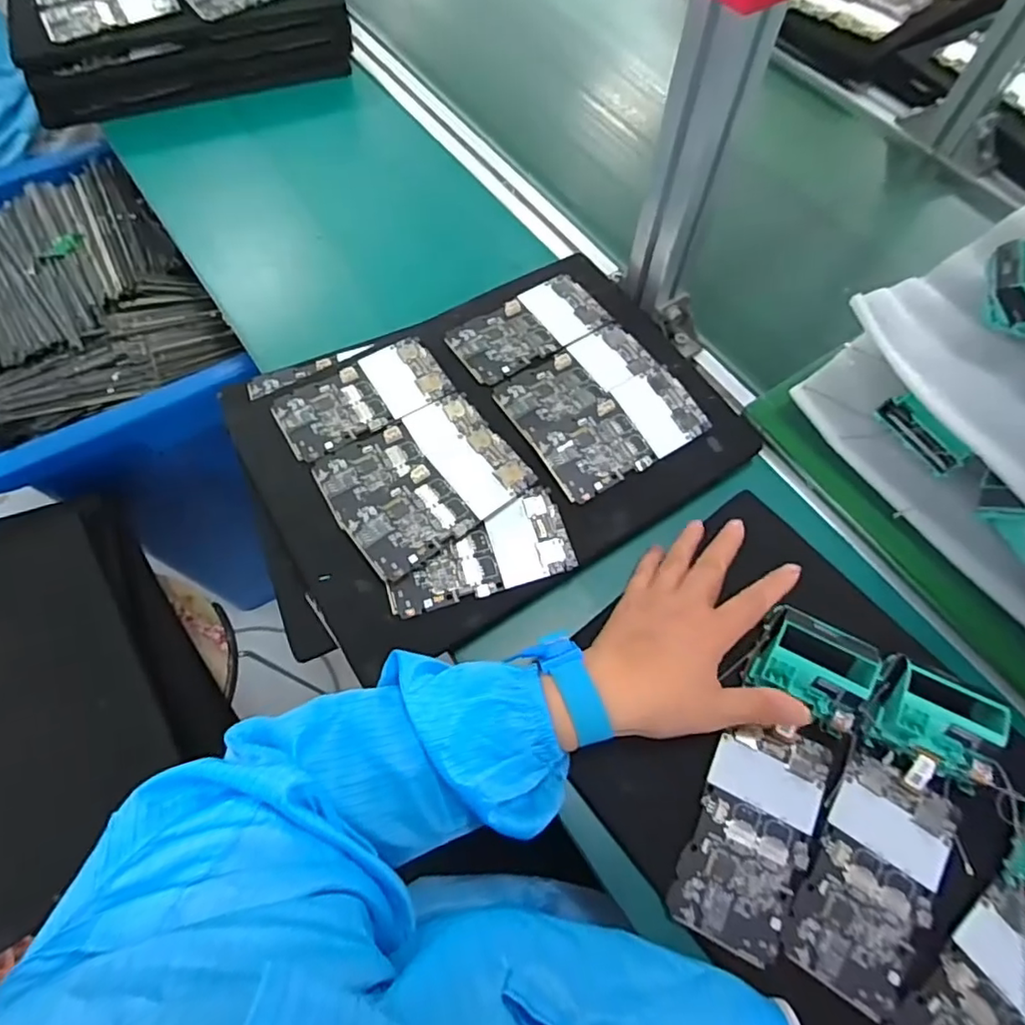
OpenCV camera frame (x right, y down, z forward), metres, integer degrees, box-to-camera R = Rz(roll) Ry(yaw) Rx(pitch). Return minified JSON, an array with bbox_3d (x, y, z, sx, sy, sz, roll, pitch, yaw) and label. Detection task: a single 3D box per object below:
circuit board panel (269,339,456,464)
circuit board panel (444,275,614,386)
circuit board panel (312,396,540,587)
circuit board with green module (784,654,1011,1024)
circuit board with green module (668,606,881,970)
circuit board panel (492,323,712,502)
[{"bbox_3d":[-0.118,-0.092,0.468,0.129,0.004,0.067,-30,69,-14],"label":"circuit board panel"},{"bbox_3d":[0.014,-0.156,0.500,0.128,0.009,0.067,-34,70,-16],"label":"circuit board panel"},{"bbox_3d":[-0.065,-0.026,0.433,0.128,0.006,0.108,-34,70,-16],"label":"circuit board panel"},{"bbox_3d":[0.234,0.187,0.352,0.071,0.036,0.189,26,67,10],"label":"circuit board with green module"},{"bbox_3d":[0.164,0.164,0.373,0.068,0.033,0.197,24,81,10],"label":"circuit board with green module"},{"bbox_3d":[0.069,-0.085,0.464,0.129,0.007,0.120,-31,69,-15],"label":"circuit board panel"}]

